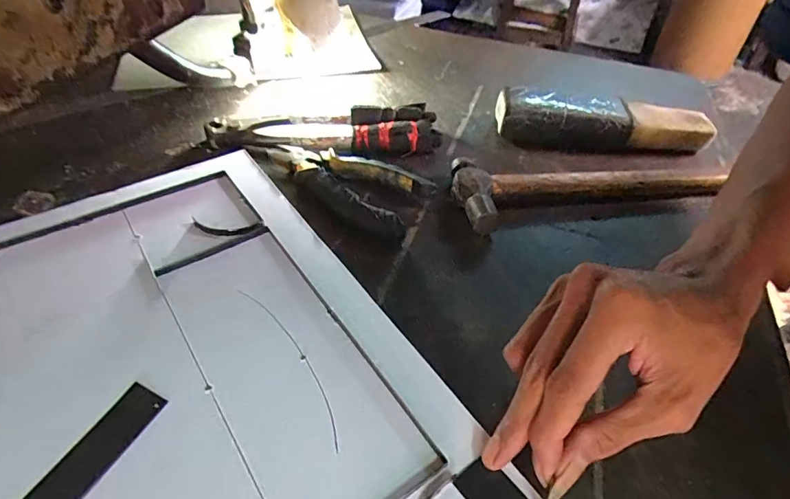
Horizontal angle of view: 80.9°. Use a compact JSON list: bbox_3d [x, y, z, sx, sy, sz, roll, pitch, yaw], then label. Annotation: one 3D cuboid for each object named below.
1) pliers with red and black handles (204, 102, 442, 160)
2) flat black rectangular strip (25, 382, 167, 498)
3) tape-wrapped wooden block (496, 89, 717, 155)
[{"bbox_3d":[-0.066,-0.115,0.438,0.213,0.018,0.061,-2,45,-8],"label":"pliers with red and black handles"},{"bbox_3d":[-0.154,0.109,0.216,0.025,0.004,0.103,17,46,19],"label":"flat black rectangular strip"},{"bbox_3d":[0.209,-0.132,0.470,0.209,0.046,0.060,3,46,-2],"label":"tape-wrapped wooden block"}]

